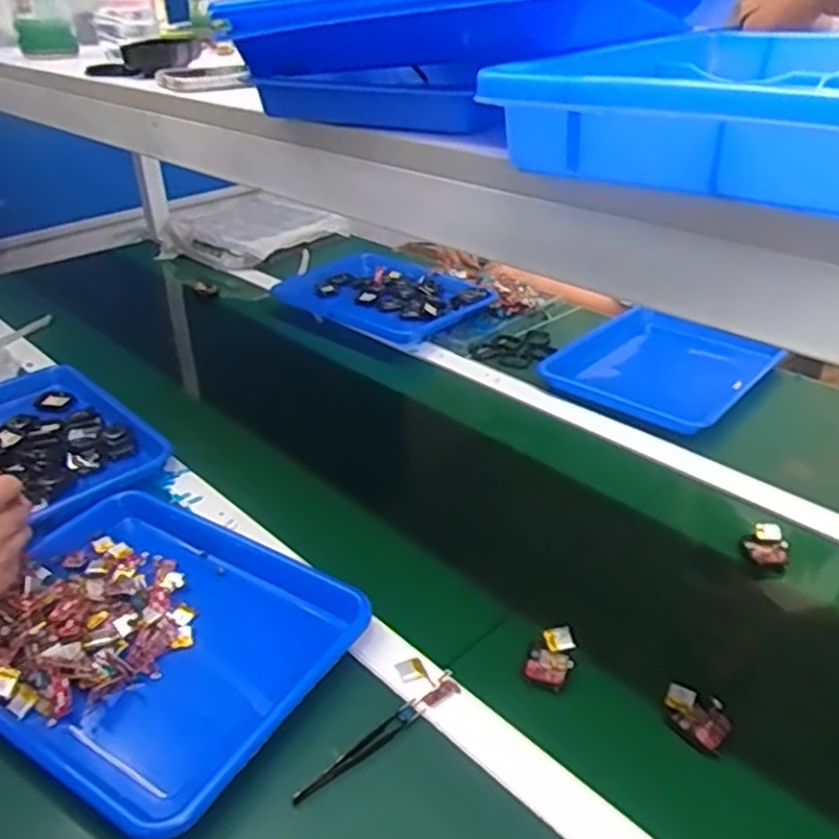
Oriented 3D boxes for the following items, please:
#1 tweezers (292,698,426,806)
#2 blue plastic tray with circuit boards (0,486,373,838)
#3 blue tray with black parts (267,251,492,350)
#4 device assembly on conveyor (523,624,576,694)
[{"bbox_3d":[-0.043,0.249,0.556,0.119,0.009,0.015,-27,38,-35],"label":"tweezers"},{"bbox_3d":[-0.239,0.177,0.640,0.337,0.047,0.258,15,35,27],"label":"blue plastic tray with circuit boards"},{"bbox_3d":[-0.057,-0.204,1.220,0.324,0.033,0.234,23,39,36],"label":"blue tray with black parts"},{"bbox_3d":[0.110,0.199,0.622,0.038,0.021,0.054,7,32,15],"label":"device assembly on conveyor"}]

